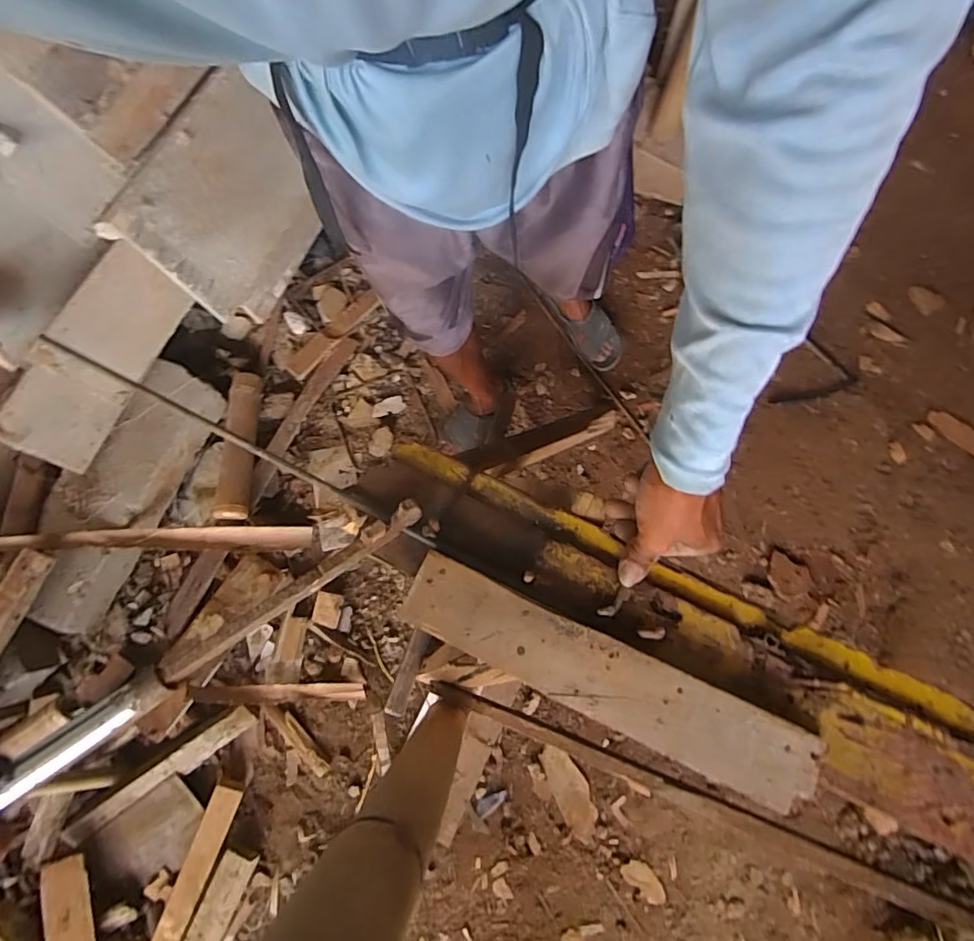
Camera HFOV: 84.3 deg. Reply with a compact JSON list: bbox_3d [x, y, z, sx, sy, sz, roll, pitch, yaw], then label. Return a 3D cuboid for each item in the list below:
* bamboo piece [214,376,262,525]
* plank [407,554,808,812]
[{"bbox_3d":[-0.577,-0.066,1.242,0.076,0.077,0.360,-4,77,-1],"label":"bamboo piece"},{"bbox_3d":[0.090,0.162,0.414,0.327,0.018,0.061,25,78,6],"label":"plank"}]

